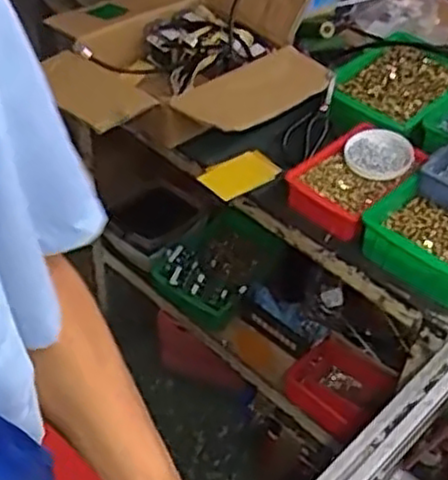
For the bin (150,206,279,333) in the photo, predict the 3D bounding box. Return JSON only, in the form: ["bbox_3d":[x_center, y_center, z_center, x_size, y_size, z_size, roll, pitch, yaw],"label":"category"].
[{"bbox_3d":[-0.007,0.054,1.471,0.190,0.091,0.247,29,52,24],"label":"bin"}]

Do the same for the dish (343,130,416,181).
[{"bbox_3d":[0.235,-0.133,1.092,0.101,0.024,0.091,16,48,13],"label":"dish"}]

